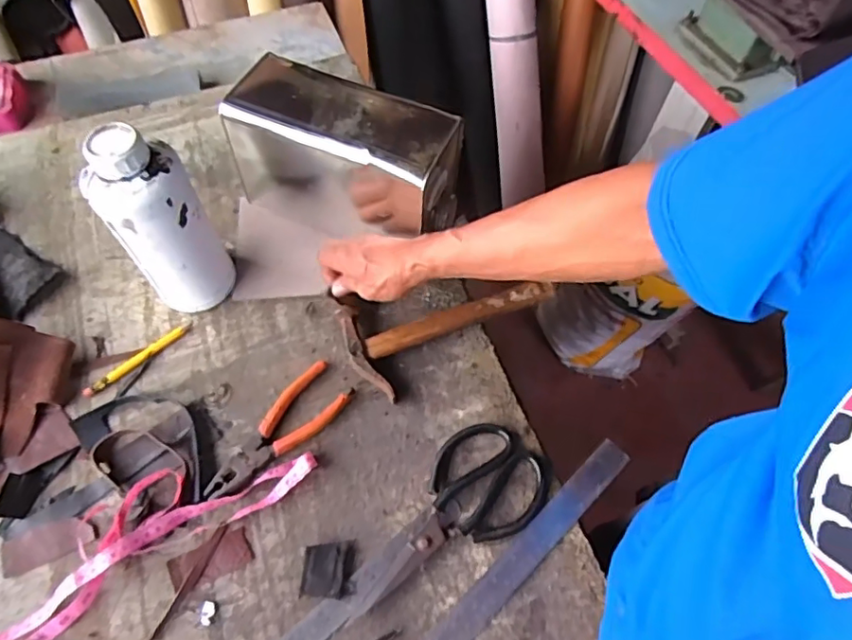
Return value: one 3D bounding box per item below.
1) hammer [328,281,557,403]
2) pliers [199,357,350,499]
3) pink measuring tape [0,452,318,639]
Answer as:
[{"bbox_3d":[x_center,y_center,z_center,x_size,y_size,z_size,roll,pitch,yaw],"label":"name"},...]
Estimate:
[{"bbox_3d":[0.027,0.006,0.627,0.230,0.037,0.114,-16,62,-9],"label":"hammer"},{"bbox_3d":[-0.141,0.115,0.563,0.055,0.013,0.162,32,66,17],"label":"pliers"},{"bbox_3d":[-0.369,0.223,0.493,0.528,0.024,0.178,-34,66,-17],"label":"pink measuring tape"}]

